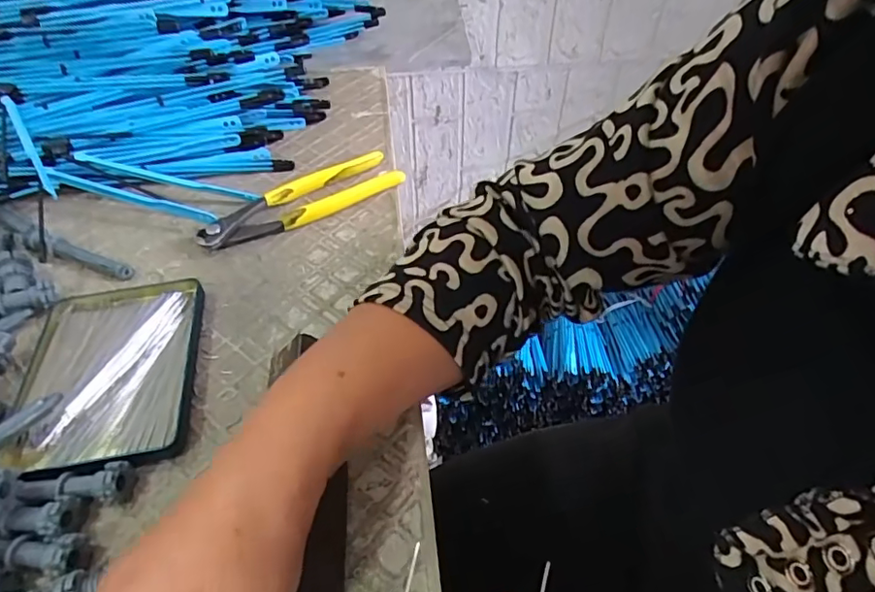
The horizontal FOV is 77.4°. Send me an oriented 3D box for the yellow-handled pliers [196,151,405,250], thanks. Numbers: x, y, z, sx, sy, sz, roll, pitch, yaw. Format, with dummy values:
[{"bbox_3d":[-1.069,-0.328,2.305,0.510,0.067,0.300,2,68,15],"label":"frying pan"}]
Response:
[{"bbox_3d":[-0.108,-0.076,0.436,0.163,0.016,0.041,-25,53,-21],"label":"yellow-handled pliers"}]

